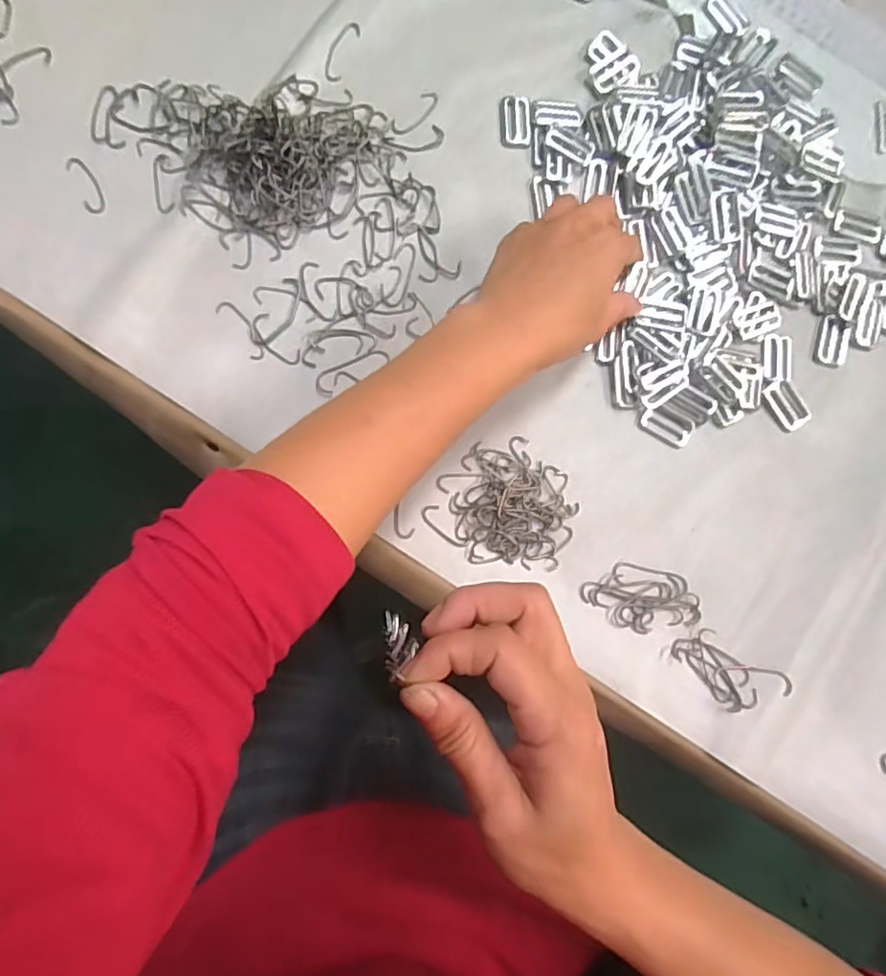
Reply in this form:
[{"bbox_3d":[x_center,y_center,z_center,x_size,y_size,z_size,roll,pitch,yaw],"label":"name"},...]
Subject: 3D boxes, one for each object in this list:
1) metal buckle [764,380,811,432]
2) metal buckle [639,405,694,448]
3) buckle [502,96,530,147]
[{"bbox_3d":[0.223,-0.054,0.380,0.020,0.005,0.032,-31,89,-6],"label":"metal buckle"},{"bbox_3d":[0.143,-0.040,0.374,0.034,0.005,0.017,25,84,-3],"label":"metal buckle"},{"bbox_3d":[0.048,-0.239,0.380,0.018,0.004,0.034,-1,86,-5],"label":"buckle"}]

